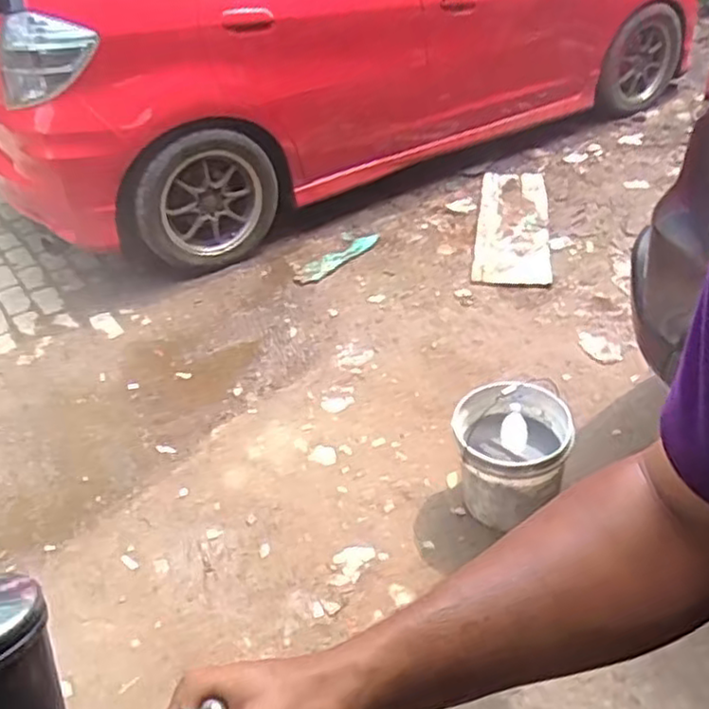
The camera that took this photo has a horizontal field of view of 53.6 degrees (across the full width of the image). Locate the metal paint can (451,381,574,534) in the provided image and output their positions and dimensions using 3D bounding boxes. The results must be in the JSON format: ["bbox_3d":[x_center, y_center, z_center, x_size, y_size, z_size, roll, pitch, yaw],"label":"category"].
[{"bbox_3d":[0.364,0.241,1.655,0.237,0.305,0.282,-3,37,2],"label":"metal paint can"}]

